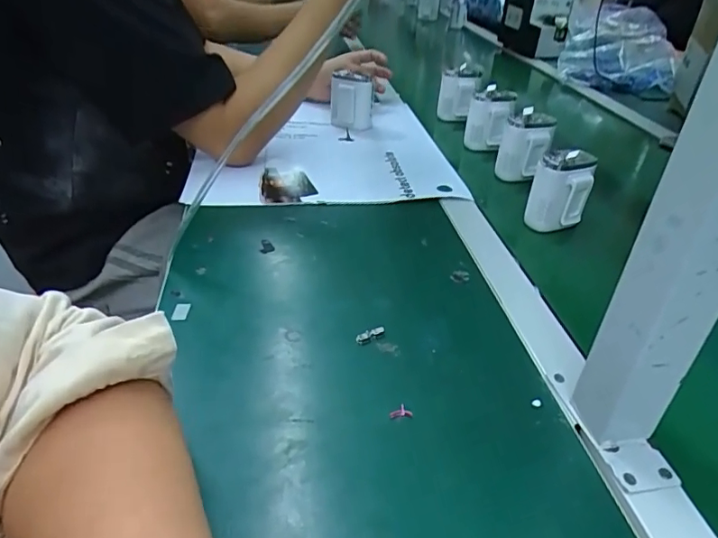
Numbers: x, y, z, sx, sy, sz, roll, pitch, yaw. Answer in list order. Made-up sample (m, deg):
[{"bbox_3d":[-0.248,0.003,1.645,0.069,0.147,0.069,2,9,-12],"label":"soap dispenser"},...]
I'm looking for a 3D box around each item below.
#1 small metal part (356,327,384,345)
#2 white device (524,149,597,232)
[{"bbox_3d":[0.009,0.053,0.415,0.025,0.004,0.008,-17,39,-26],"label":"small metal part"},{"bbox_3d":[0.219,-0.083,0.564,0.059,0.087,0.037,12,36,18],"label":"white device"}]

